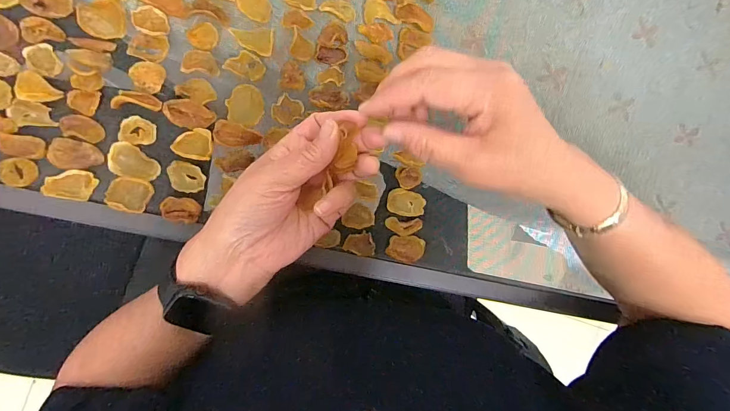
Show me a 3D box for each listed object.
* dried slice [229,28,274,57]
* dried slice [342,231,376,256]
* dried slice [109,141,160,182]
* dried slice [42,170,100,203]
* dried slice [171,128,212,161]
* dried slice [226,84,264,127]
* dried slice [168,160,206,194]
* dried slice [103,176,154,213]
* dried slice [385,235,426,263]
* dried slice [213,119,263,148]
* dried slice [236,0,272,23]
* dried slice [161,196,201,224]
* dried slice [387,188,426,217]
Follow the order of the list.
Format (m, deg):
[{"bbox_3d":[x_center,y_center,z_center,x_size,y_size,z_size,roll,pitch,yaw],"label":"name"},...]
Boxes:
[{"bbox_3d":[-0.096,-0.142,0.311,0.035,0.004,0.023,-7,92,-8],"label":"dried slice"},{"bbox_3d":[-0.004,0.034,0.324,0.028,0.004,0.021,6,90,-9],"label":"dried slice"},{"bbox_3d":[-0.190,-0.033,0.292,0.040,0.004,0.025,39,85,-7],"label":"dried slice"},{"bbox_3d":[-0.236,-0.017,0.287,0.037,0.006,0.024,11,89,-9],"label":"dried slice"},{"bbox_3d":[-0.144,-0.052,0.300,0.029,0.005,0.026,3,91,-9],"label":"dried slice"},{"bbox_3d":[-0.103,-0.086,0.309,0.030,0.004,0.035,31,86,-8],"label":"dried slice"},{"bbox_3d":[-0.150,-0.023,0.300,0.030,0.004,0.024,14,89,-9],"label":"dried slice"},{"bbox_3d":[-0.191,-0.009,0.291,0.030,0.005,0.028,19,88,-9],"label":"dried slice"},{"bbox_3d":[0.037,0.040,0.329,0.033,0.007,0.024,6,90,-9],"label":"dried slice"},{"bbox_3d":[-0.109,-0.060,0.307,0.040,0.005,0.021,14,89,-9],"label":"dried slice"},{"bbox_3d":[-0.096,-0.175,0.311,0.032,0.004,0.024,40,85,-7],"label":"dried slice"},{"bbox_3d":[-0.153,0.004,0.296,0.030,0.007,0.020,8,90,-9],"label":"dried slice"},{"bbox_3d":[0.039,-0.002,0.330,0.036,0.004,0.024,10,90,-9],"label":"dried slice"}]

